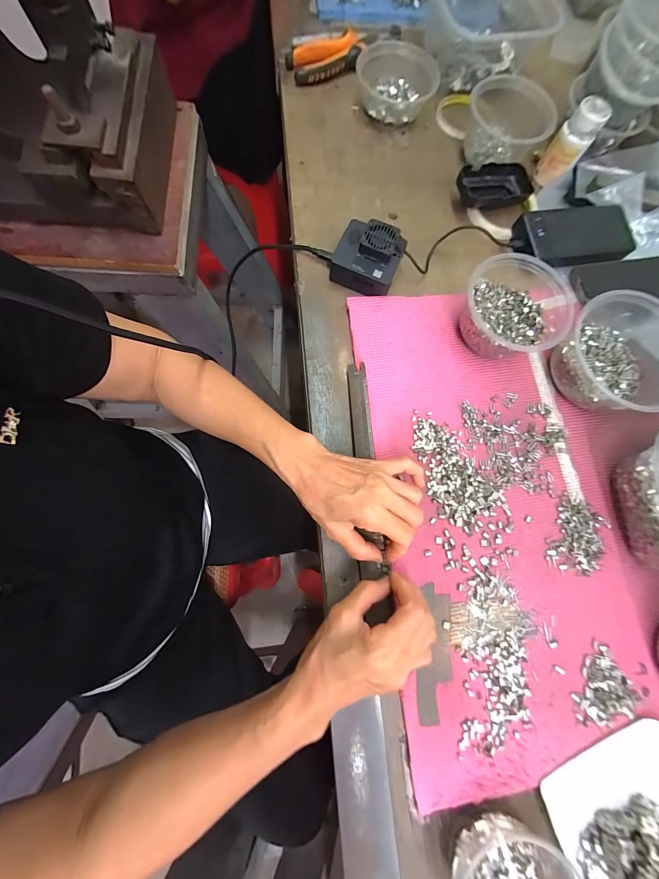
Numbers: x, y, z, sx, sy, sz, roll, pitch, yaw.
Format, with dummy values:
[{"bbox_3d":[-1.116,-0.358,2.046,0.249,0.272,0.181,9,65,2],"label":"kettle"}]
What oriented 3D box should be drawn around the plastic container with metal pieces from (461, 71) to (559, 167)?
[{"bbox_3d":[0.247,-0.440,0.431,0.116,0.053,0.096,26,77,1],"label":"plastic container with metal pieces"}]

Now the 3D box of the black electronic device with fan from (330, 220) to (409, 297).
[{"bbox_3d":[0.048,-0.226,0.381,0.079,0.042,0.072,28,77,2],"label":"black electronic device with fan"}]

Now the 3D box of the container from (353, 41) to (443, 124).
[{"bbox_3d":[0.096,-0.512,0.446,0.117,0.042,0.099,11,78,-2],"label":"container"}]

